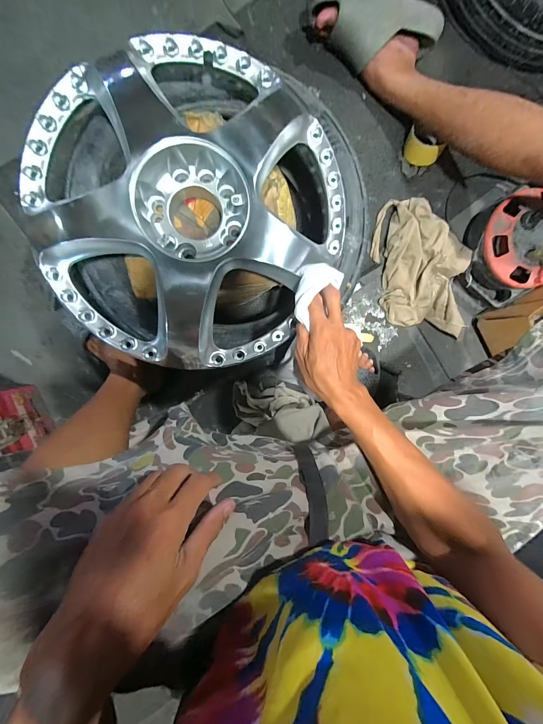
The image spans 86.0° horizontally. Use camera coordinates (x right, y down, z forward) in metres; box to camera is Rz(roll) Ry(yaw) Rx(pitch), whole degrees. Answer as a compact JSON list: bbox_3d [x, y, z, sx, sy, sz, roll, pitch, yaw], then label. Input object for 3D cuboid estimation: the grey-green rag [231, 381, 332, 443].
[{"bbox_3d":[0.016,0.110,0.641,0.196,0.116,0.103,-1,97,-6],"label":"grey-green rag"}]

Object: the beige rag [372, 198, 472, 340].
[{"bbox_3d":[0.350,-0.210,0.668,0.200,0.054,0.317,-11,98,-4],"label":"beige rag"}]

